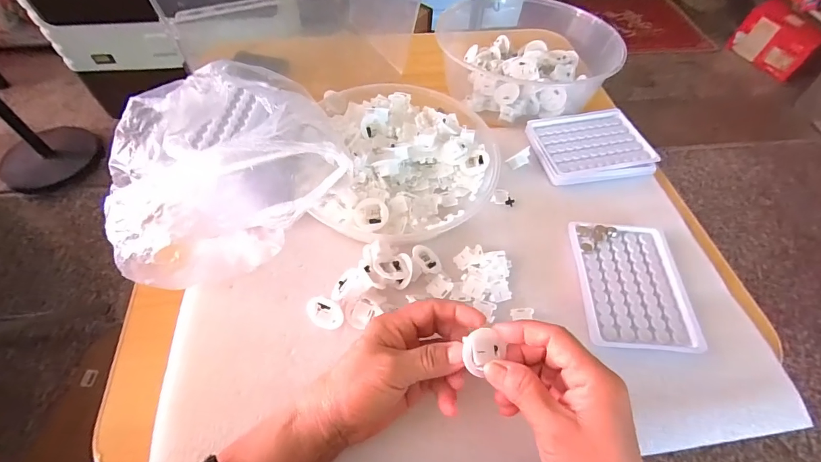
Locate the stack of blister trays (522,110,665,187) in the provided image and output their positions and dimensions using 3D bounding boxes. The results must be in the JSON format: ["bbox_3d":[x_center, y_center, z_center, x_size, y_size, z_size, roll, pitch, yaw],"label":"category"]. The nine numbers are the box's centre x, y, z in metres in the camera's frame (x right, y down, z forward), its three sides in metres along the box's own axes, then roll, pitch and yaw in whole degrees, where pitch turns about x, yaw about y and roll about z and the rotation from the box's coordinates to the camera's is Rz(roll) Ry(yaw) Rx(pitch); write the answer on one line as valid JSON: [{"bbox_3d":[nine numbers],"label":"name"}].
[{"bbox_3d":[0.216,-0.103,0.462,0.136,0.013,0.106,-9,57,-10],"label":"stack of blister trays"}]

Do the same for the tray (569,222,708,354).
[{"bbox_3d":[0.210,0.048,0.363,0.098,0.006,0.128,5,56,0],"label":"tray"}]

